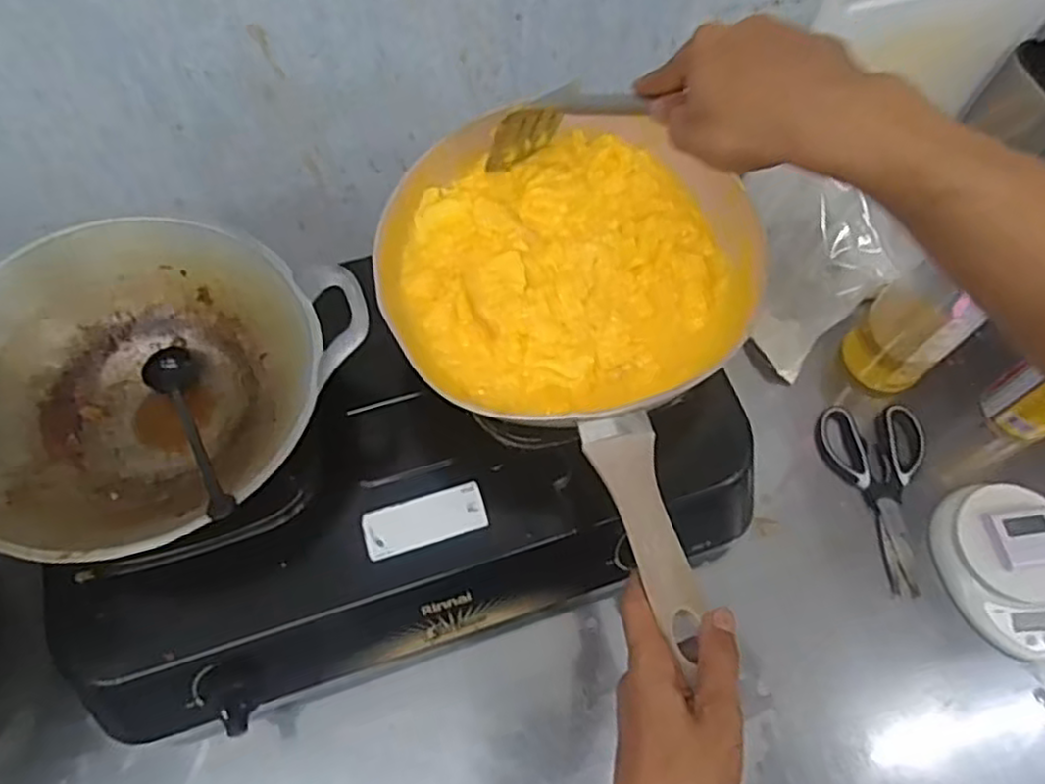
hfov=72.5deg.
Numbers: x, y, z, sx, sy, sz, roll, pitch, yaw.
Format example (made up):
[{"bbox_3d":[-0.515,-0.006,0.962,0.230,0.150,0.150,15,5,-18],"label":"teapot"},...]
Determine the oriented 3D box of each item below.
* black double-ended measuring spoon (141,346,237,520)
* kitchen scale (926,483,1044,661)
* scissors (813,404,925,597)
[{"bbox_3d":[-0.251,0.026,0.540,0.037,0.023,0.204,-31,49,-13],"label":"black double-ended measuring spoon"},{"bbox_3d":[0.446,0.158,0.642,0.117,0.038,0.146,-9,65,-3],"label":"kitchen scale"},{"bbox_3d":[0.355,0.098,0.689,0.100,0.008,0.186,-6,65,-1],"label":"scissors"}]

